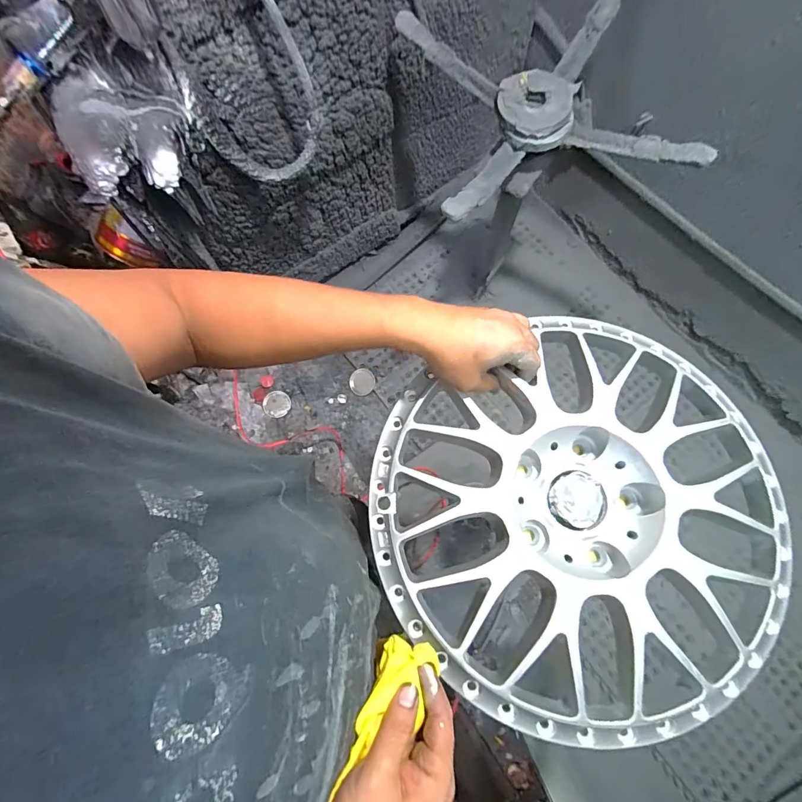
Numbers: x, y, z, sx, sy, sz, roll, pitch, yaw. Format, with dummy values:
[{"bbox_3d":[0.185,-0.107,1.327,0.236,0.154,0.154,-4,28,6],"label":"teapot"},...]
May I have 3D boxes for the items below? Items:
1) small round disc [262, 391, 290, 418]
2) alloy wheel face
[{"bbox_3d":[-0.453,0.012,1.480,0.097,0.009,0.097,-1,73,2],"label":"small round disc"},{"bbox_3d":[0.181,0.105,0.398,0.401,0.044,0.372,-1,73,2],"label":"alloy wheel face"}]

